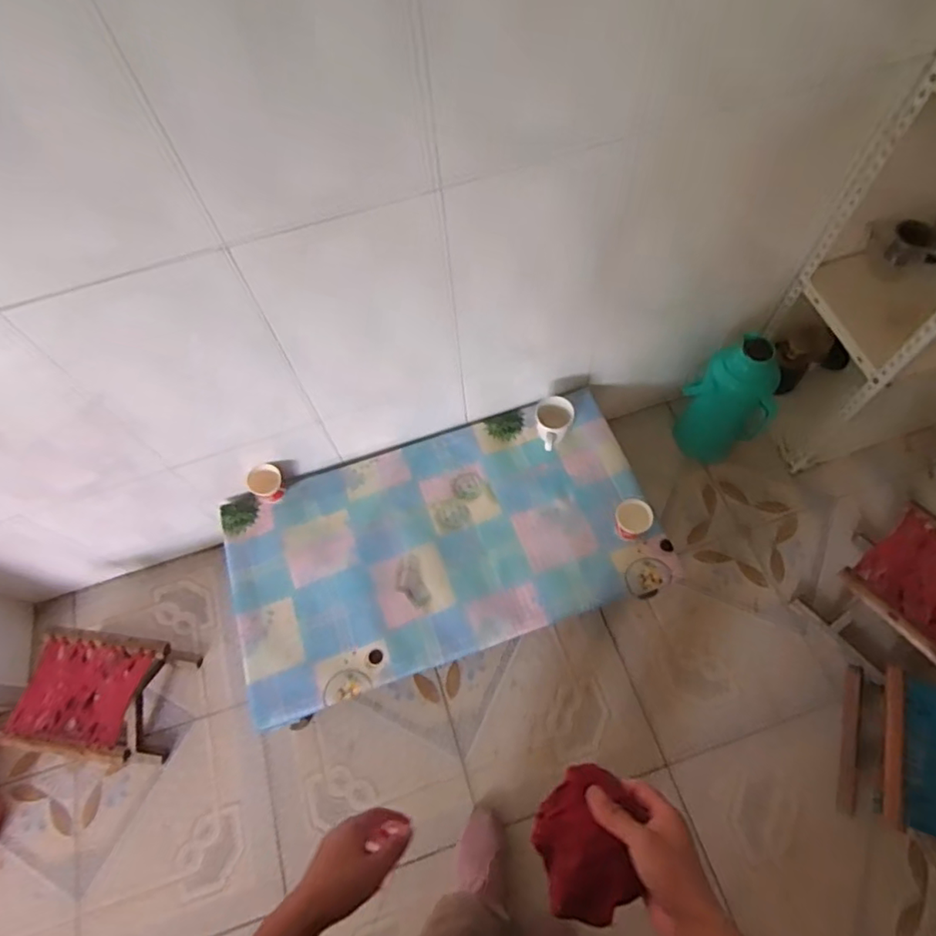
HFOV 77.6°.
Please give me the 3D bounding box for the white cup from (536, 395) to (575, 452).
[{"bbox_3d":[0.186,-0.094,1.271,0.083,0.069,0.115,9,65,8],"label":"white cup"}]

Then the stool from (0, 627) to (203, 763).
[{"bbox_3d":[-0.786,0.490,1.255,0.280,0.163,0.236,5,64,6],"label":"stool"}]

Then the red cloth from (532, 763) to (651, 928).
[{"bbox_3d":[0.103,0.325,0.507,0.084,0.042,0.113,-26,58,32],"label":"red cloth"}]

